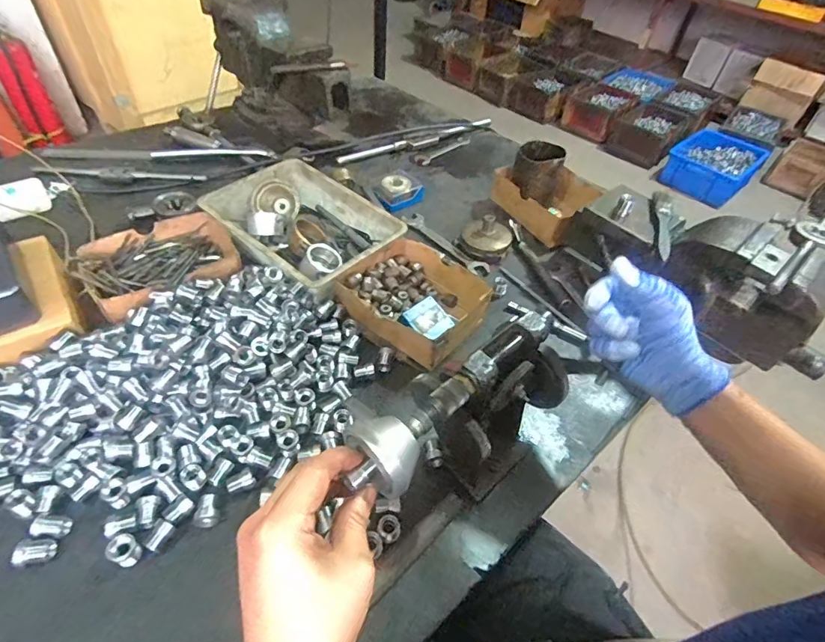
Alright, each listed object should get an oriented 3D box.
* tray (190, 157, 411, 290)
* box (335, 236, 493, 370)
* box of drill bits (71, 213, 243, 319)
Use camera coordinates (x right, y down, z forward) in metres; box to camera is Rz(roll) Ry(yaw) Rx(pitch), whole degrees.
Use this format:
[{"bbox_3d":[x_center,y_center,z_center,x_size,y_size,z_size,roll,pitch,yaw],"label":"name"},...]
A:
[{"bbox_3d":[-0.158,-0.135,0.647,0.251,0.059,0.170,34,54,24],"label":"tray"},{"bbox_3d":[0.007,-0.036,0.600,0.174,0.048,0.167,30,53,21],"label":"box"},{"bbox_3d":[-0.321,-0.073,0.594,0.182,0.048,0.141,-31,57,-28],"label":"box of drill bits"}]

